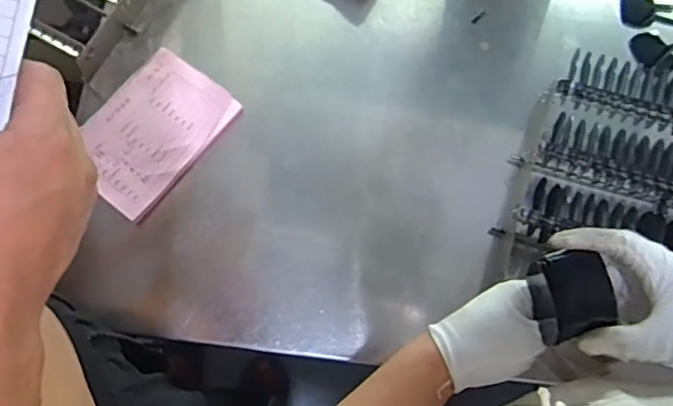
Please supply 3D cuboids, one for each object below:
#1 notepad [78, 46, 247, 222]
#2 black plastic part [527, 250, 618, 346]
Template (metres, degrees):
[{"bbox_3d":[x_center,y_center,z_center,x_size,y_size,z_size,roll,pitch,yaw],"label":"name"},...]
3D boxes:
[{"bbox_3d":[-0.206,-0.081,0.673,0.127,0.010,0.171,38,79,11],"label":"notepad"},{"bbox_3d":[0.168,0.065,0.427,0.049,0.033,0.057,-14,66,5],"label":"black plastic part"}]

